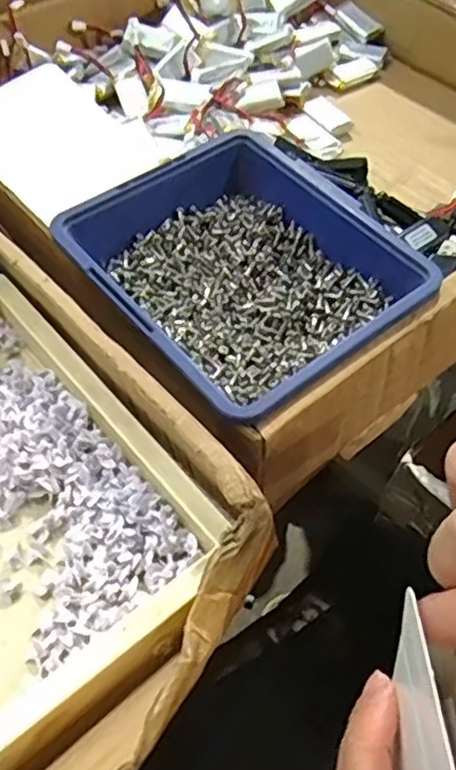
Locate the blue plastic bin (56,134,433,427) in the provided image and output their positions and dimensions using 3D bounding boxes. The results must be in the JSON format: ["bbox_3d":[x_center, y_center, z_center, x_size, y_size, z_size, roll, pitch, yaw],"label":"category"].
[{"bbox_3d":[0.008,-0.049,0.306,0.125,0.050,0.140,-36,60,-21],"label":"blue plastic bin"}]

